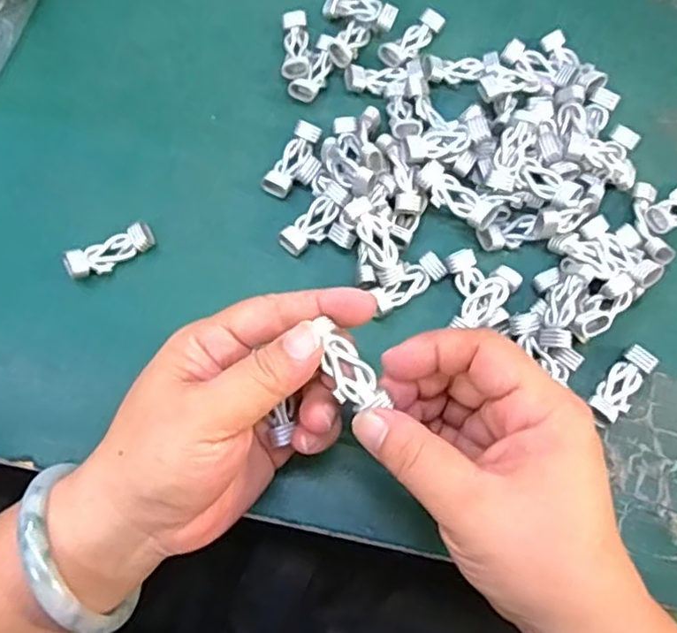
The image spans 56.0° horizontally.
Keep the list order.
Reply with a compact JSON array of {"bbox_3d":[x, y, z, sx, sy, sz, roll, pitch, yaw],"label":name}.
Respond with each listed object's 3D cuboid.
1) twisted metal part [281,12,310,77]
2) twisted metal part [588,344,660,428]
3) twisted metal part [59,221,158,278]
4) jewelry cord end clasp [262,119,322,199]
[{"bbox_3d":[-0.024,-0.156,0.367,0.015,0.009,0.044,0,72,1],"label":"twisted metal part"},{"bbox_3d":[0.136,0.033,0.304,0.016,0.010,0.043,40,77,12],"label":"twisted metal part"},{"bbox_3d":[-0.117,-0.034,0.328,0.044,0.016,0.015,-32,74,-9],"label":"twisted metal part"},{"bbox_3d":[-0.025,-0.086,0.345,0.015,0.007,0.044,27,74,9],"label":"jewelry cord end clasp"}]

